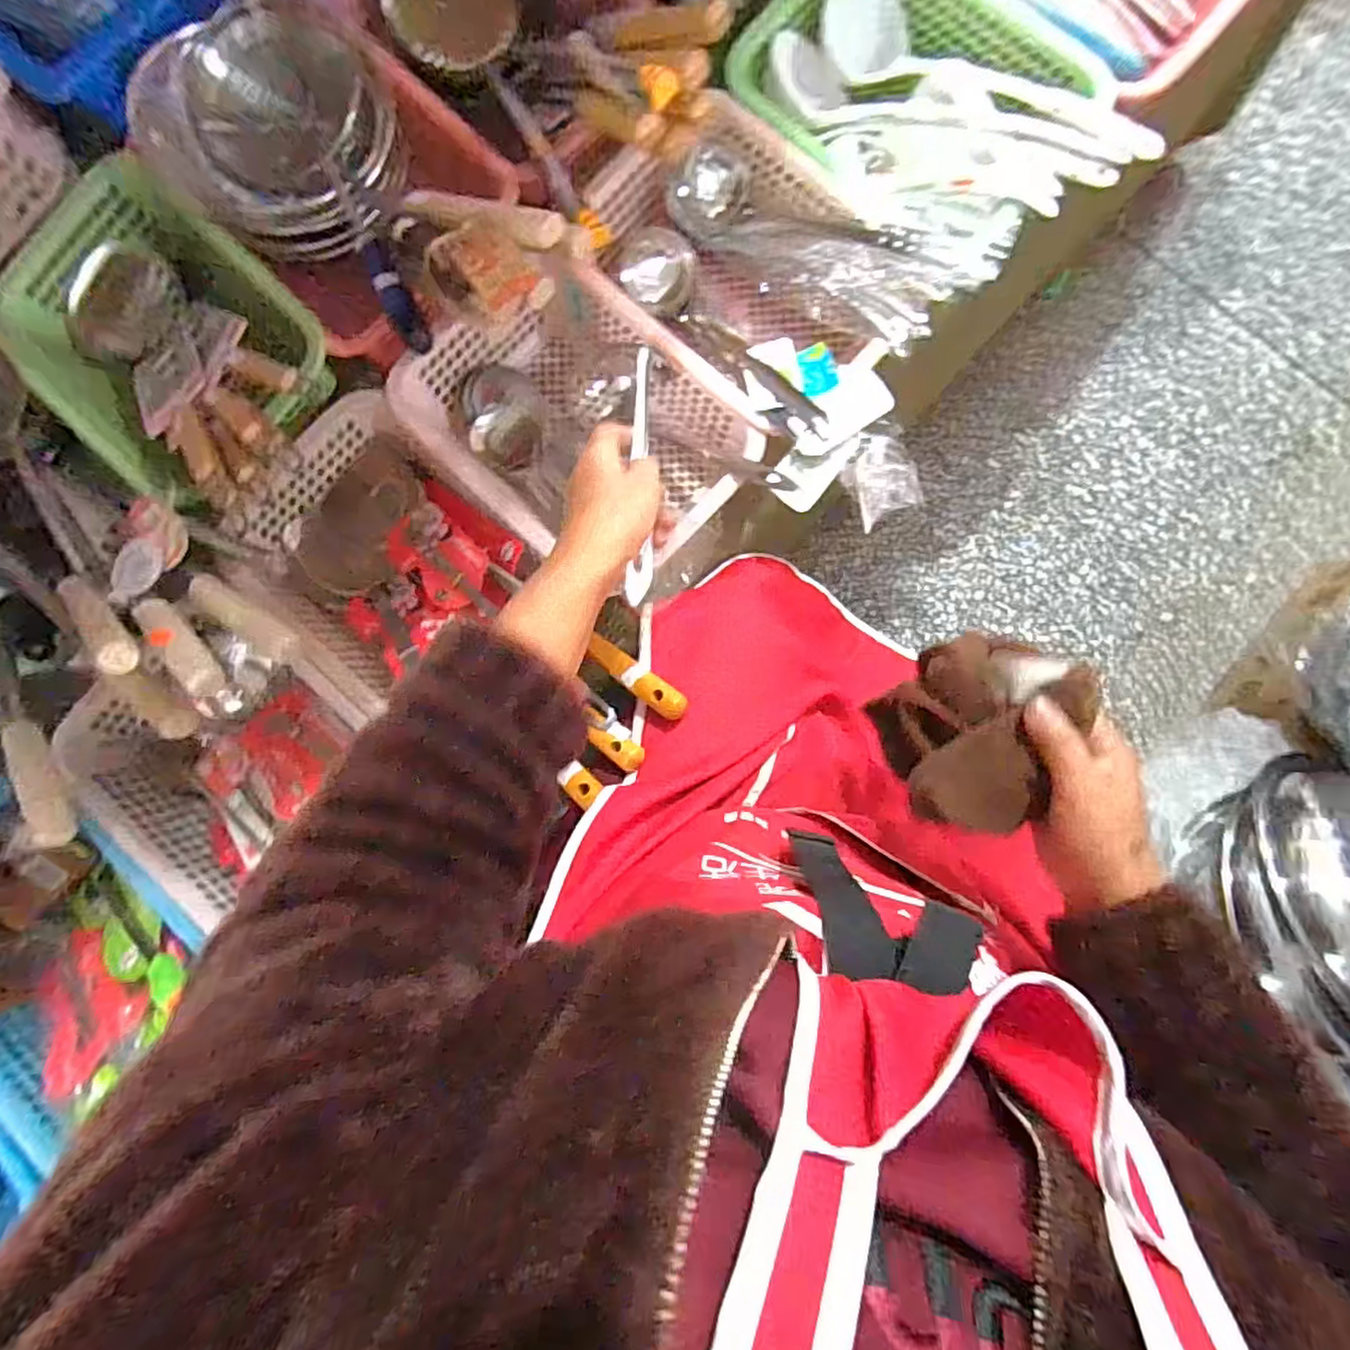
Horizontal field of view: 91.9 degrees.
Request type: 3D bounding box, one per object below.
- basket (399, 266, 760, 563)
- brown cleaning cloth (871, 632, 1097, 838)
[{"bbox_3d":[-0.092,-0.228,0.626,0.228,0.086,0.309,-44,84,-1],"label":"basket"},{"bbox_3d":[0.190,0.036,0.431,0.096,0.090,0.118,21,86,5],"label":"brown cleaning cloth"}]

